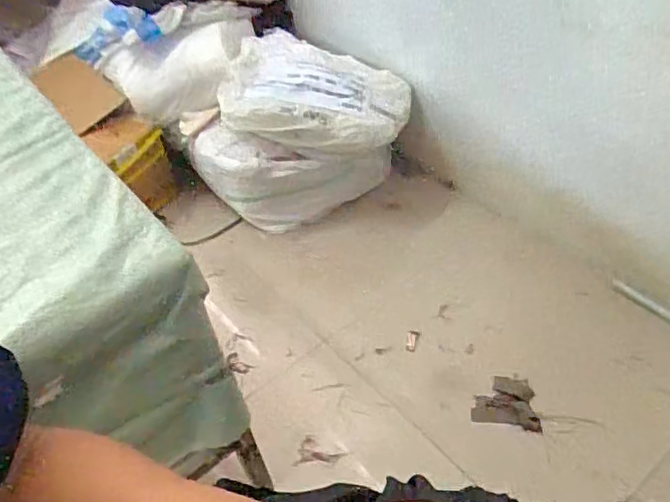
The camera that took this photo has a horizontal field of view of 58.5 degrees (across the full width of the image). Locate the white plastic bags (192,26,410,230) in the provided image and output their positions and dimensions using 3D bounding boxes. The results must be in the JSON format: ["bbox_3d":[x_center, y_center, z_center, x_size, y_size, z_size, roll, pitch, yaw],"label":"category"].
[{"bbox_3d":[-0.079,-0.278,1.408,0.502,0.367,0.212,-12,44,-3],"label":"white plastic bags"}]

